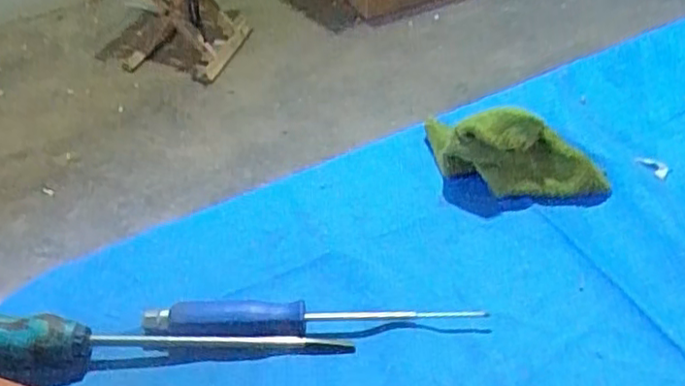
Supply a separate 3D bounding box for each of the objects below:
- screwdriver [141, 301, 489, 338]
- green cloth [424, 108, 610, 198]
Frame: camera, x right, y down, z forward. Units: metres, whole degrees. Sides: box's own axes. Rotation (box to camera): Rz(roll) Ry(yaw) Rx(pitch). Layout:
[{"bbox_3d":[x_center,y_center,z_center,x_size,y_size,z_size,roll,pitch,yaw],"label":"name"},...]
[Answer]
[{"bbox_3d":[-0.018,0.072,0.375,0.188,0.016,0.020,-3,41,1],"label":"screwdriver"},{"bbox_3d":[0.114,-0.032,0.462,0.137,0.048,0.061,20,47,25],"label":"green cloth"}]

